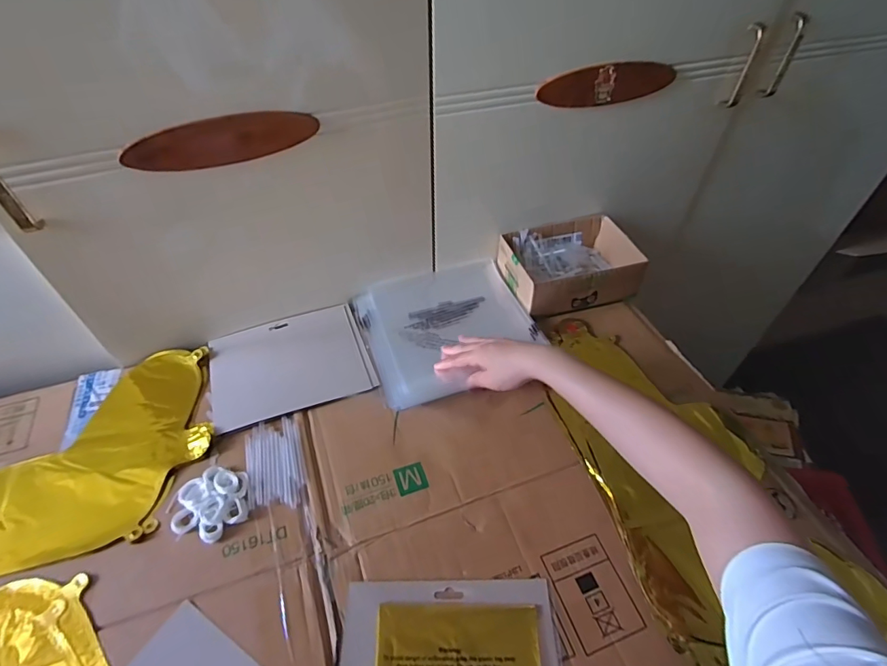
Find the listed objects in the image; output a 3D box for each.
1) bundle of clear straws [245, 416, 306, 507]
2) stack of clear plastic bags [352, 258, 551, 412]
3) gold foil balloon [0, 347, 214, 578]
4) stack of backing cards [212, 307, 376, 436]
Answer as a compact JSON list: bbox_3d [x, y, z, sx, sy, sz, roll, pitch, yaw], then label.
[{"bbox_3d":[-0.191,0.145,0.542,0.060,0.005,0.107,-14,50,-13],"label":"bundle of clear straws"},{"bbox_3d":[0.006,-0.016,0.680,0.234,0.023,0.212,-18,50,-14],"label":"stack of clear plastic bags"},{"bbox_3d":[-0.473,0.153,0.536,0.391,0.009,0.233,-13,50,-11],"label":"gold foil balloon"},{"bbox_3d":[-0.204,0.039,0.635,0.196,0.011,0.155,-17,51,-14],"label":"stack of backing cards"}]

